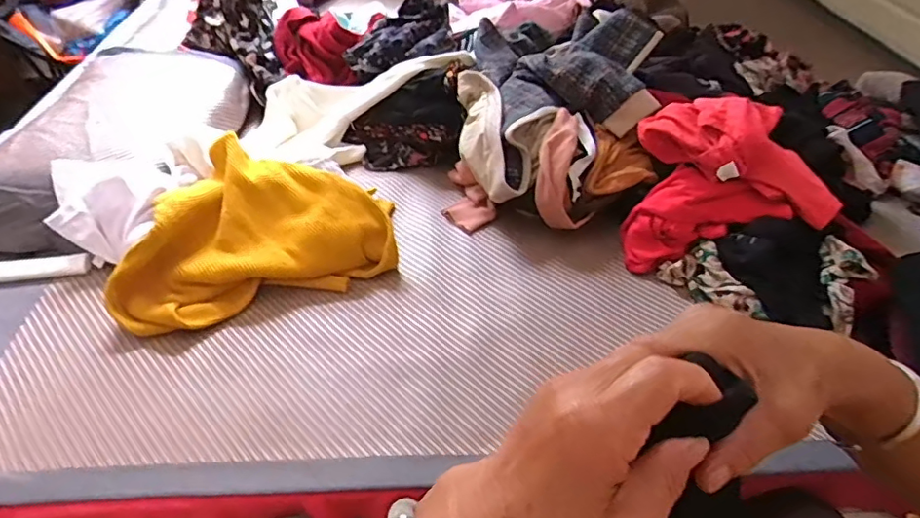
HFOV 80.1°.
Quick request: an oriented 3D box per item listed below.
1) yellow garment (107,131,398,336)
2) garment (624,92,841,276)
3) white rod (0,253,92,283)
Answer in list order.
[{"bbox_3d":[-0.325,-0.065,0.865,0.393,0.108,0.283,-13,45,-14],"label":"yellow garment"},{"bbox_3d":[0.387,-0.123,0.824,0.246,0.200,0.186,2,44,1],"label":"garment"},{"bbox_3d":[-0.682,0.016,0.845,0.205,0.027,0.031,-6,44,-7],"label":"white rod"}]

